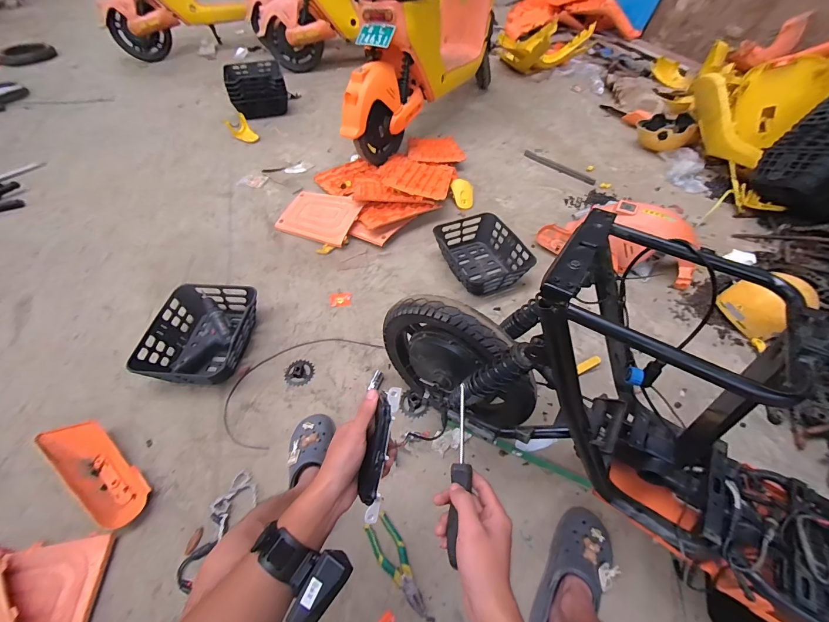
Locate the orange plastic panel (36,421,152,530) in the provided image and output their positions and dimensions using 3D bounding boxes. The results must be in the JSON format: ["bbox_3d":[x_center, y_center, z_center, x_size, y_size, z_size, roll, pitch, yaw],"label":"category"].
[{"bbox_3d":[-0.769,0.392,0.850,0.322,0.067,0.116,31,58,21],"label":"orange plastic panel"}]

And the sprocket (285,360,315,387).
[{"bbox_3d":[-0.339,0.183,1.037,0.079,0.009,0.085,8,52,6],"label":"sprocket"}]

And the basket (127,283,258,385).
[{"bbox_3d":[-0.630,0.066,1.065,0.269,0.118,0.329,3,52,1],"label":"basket"}]

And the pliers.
[{"bbox_3d":[-0.040,0.540,0.741,0.061,0.022,0.197,-23,56,-17],"label":"pliers"}]

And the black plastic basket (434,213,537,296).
[{"bbox_3d":[0.246,-0.211,1.302,0.278,0.109,0.332,-25,56,-19],"label":"black plastic basket"}]

